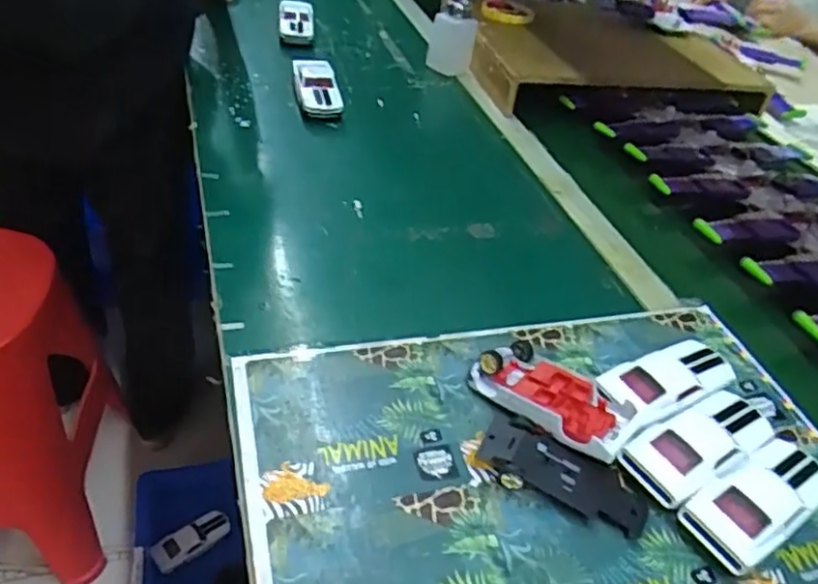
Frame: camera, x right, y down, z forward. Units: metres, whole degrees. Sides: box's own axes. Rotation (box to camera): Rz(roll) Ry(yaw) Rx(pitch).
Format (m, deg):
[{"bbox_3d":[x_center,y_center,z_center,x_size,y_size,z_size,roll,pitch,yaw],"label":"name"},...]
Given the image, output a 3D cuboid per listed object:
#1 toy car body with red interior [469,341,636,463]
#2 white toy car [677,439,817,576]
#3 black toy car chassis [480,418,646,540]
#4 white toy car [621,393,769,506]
[{"bbox_3d":[0.110,0.083,0.510,0.059,0.031,0.122,-27,52,-36],"label":"toy car body with red interior"},{"bbox_3d":[0.246,0.146,0.462,0.127,0.030,0.050,-18,47,-30],"label":"white toy car"},{"bbox_3d":[0.109,0.129,0.469,0.118,0.018,0.050,22,41,13],"label":"black toy car chassis"},{"bbox_3d":[0.218,0.115,0.492,0.135,0.028,0.052,-17,47,-29],"label":"white toy car"}]

